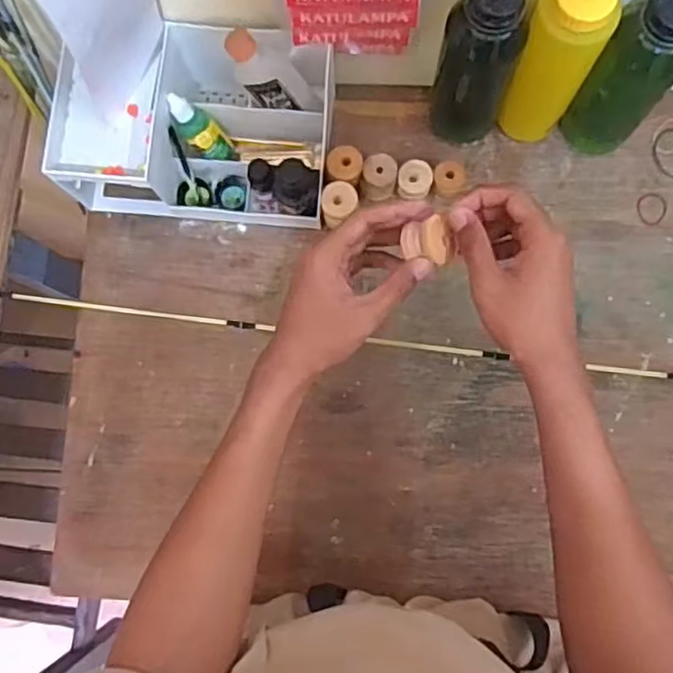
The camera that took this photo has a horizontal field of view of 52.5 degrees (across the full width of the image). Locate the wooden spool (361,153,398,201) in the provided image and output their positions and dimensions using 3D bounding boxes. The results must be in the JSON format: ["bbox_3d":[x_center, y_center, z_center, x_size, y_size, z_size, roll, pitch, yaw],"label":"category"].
[{"bbox_3d":[0.038,-0.145,0.632,0.031,0.036,0.037,4,82,3],"label":"wooden spool"}]

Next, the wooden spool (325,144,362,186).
[{"bbox_3d":[0.007,-0.152,0.630,0.031,0.039,0.035,4,82,3],"label":"wooden spool"}]

